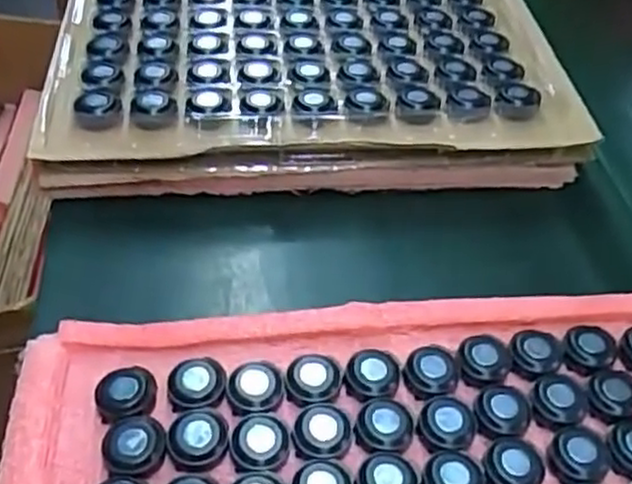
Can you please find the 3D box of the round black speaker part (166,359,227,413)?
[{"bbox_3d":[-0.062,0.075,0.380,0.028,0.009,0.029,3,48,-3],"label":"round black speaker part"}]

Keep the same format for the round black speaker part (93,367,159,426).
[{"bbox_3d":[-0.097,0.079,0.375,0.030,0.012,0.029,4,45,-4],"label":"round black speaker part"}]

